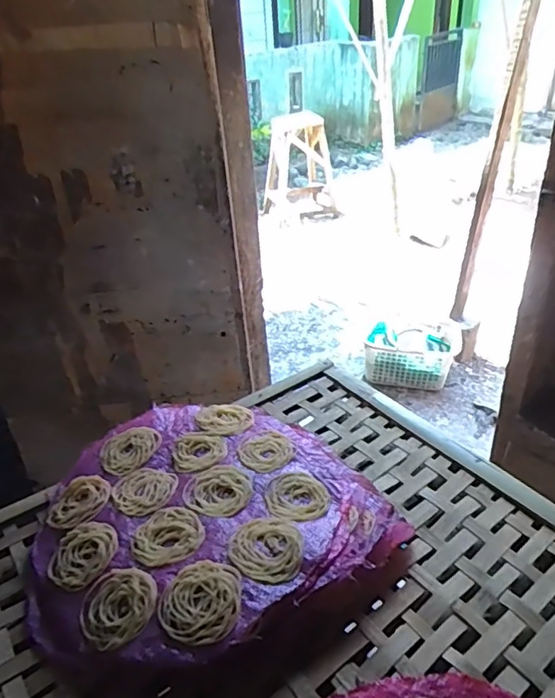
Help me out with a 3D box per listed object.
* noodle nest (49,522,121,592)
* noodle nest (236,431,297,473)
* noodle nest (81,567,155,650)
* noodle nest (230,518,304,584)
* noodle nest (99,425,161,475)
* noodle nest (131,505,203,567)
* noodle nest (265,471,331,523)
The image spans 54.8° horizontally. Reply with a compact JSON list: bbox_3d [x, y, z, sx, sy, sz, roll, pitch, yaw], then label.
[{"bbox_3d":[-0.208,0.220,0.575,0.077,0.018,0.070,-4,34,2],"label":"noodle nest"},{"bbox_3d":[-0.013,0.130,0.687,0.070,0.009,0.075,-4,34,2],"label":"noodle nest"},{"bbox_3d":[-0.154,0.246,0.516,0.067,0.021,0.078,-27,40,-30],"label":"noodle nest"},{"bbox_3d":[-0.011,0.203,0.547,0.071,0.013,0.077,-5,34,0],"label":"noodle nest"},{"bbox_3d":[-0.197,0.128,0.700,0.067,0.009,0.079,14,38,26],"label":"noodle nest"},{"bbox_3d":[-0.119,0.199,0.575,0.072,0.013,0.082,-18,36,-19],"label":"noodle nest"},{"bbox_3d":[0.023,0.170,0.616,0.071,0.011,0.074,-4,34,2],"label":"noodle nest"}]

